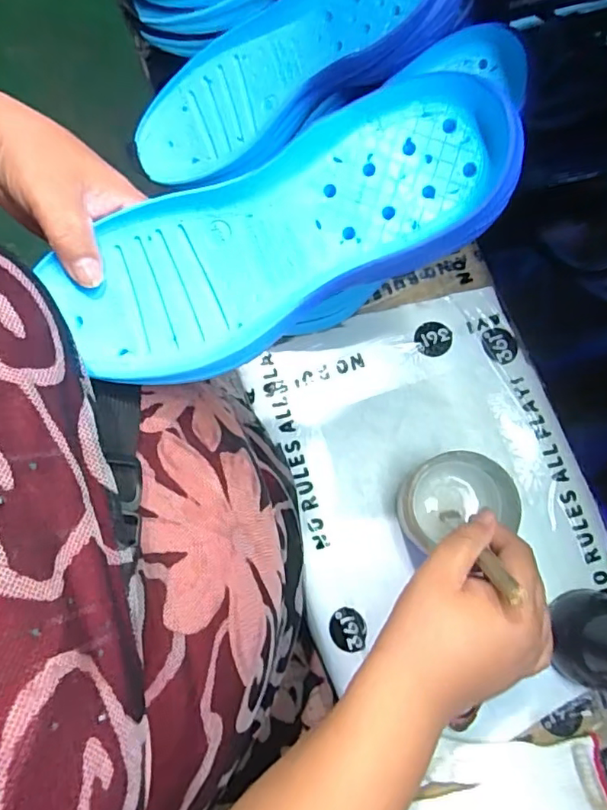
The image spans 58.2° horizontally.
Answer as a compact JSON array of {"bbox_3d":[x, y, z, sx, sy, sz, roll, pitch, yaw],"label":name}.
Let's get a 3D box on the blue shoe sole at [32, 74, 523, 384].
[{"bbox_3d":[-0.016,-0.084,0.278,0.238,0.021,0.092,-23,78,11],"label":"blue shoe sole"}]

